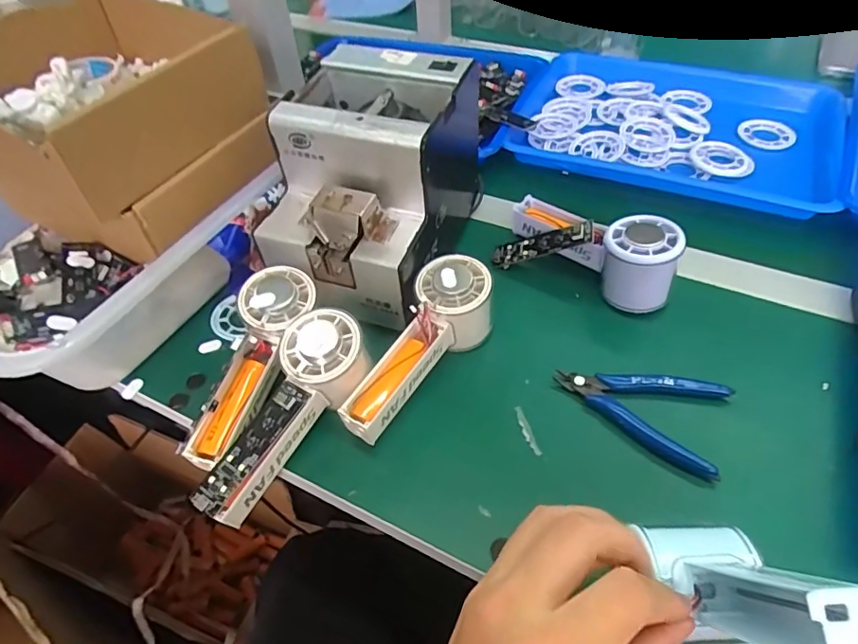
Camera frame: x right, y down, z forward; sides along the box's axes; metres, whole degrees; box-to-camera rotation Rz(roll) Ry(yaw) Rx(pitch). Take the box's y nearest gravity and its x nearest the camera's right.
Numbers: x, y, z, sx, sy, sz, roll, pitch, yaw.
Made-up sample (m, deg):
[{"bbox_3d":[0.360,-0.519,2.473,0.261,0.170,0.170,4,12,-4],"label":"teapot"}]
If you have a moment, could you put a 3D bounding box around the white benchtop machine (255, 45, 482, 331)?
[{"bbox_3d":[-0.044,-0.116,0.449,0.128,0.145,0.186,17,52,19],"label":"white benchtop machine"}]

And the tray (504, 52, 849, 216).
[{"bbox_3d":[0.289,-0.239,0.627,0.330,0.029,0.275,16,52,18],"label":"tray"}]

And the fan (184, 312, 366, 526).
[{"bbox_3d":[-0.092,0.063,0.362,0.054,0.042,0.150,24,74,24],"label":"fan"}]

